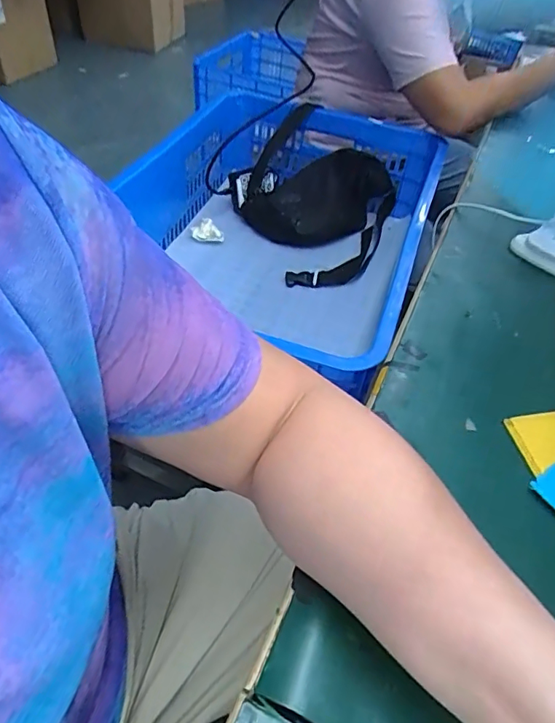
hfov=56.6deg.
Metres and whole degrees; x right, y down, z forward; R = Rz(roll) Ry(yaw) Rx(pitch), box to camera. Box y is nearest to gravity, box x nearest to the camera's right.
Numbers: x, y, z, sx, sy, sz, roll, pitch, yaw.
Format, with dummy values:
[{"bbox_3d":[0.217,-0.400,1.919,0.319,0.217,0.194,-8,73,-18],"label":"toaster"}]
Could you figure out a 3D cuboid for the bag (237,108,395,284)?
[{"bbox_3d":[0.055,-0.271,0.894,0.250,0.133,0.274,21,49,13],"label":"bag"}]

